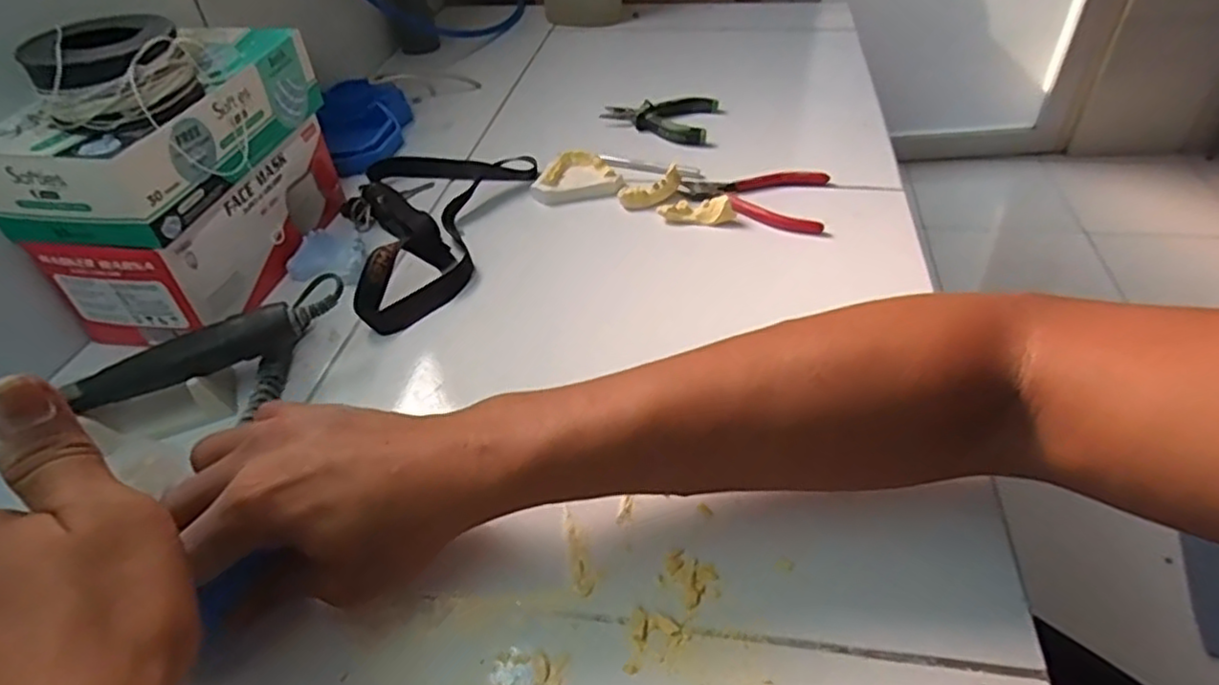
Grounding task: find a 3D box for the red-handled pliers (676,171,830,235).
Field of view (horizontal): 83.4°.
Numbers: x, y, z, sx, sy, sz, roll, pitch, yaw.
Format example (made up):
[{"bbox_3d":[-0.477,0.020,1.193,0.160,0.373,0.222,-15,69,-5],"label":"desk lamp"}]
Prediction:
[{"bbox_3d":[0.119,-0.126,0.574,0.120,0.013,0.086,9,45,13],"label":"red-handled pliers"}]

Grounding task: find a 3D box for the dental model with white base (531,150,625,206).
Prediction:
[{"bbox_3d":[-0.027,-0.146,0.603,0.076,0.022,0.049,-1,42,4],"label":"dental model with white base"}]

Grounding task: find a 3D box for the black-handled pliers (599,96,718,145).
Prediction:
[{"bbox_3d":[0.049,-0.231,0.692,0.108,0.020,0.086,8,43,13],"label":"black-handled pliers"}]

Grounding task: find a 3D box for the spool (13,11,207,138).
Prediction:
[{"bbox_3d":[-0.296,-0.160,0.412,0.084,0.051,0.078,-2,43,2],"label":"spool"}]

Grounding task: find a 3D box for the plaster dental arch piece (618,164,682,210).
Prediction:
[{"bbox_3d":[0.035,-0.129,0.579,0.055,0.020,0.017,-24,45,0],"label":"plaster dental arch piece"}]

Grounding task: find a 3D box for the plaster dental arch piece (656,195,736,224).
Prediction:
[{"bbox_3d":[0.071,-0.108,0.554,0.061,0.017,0.016,7,44,10],"label":"plaster dental arch piece"}]

